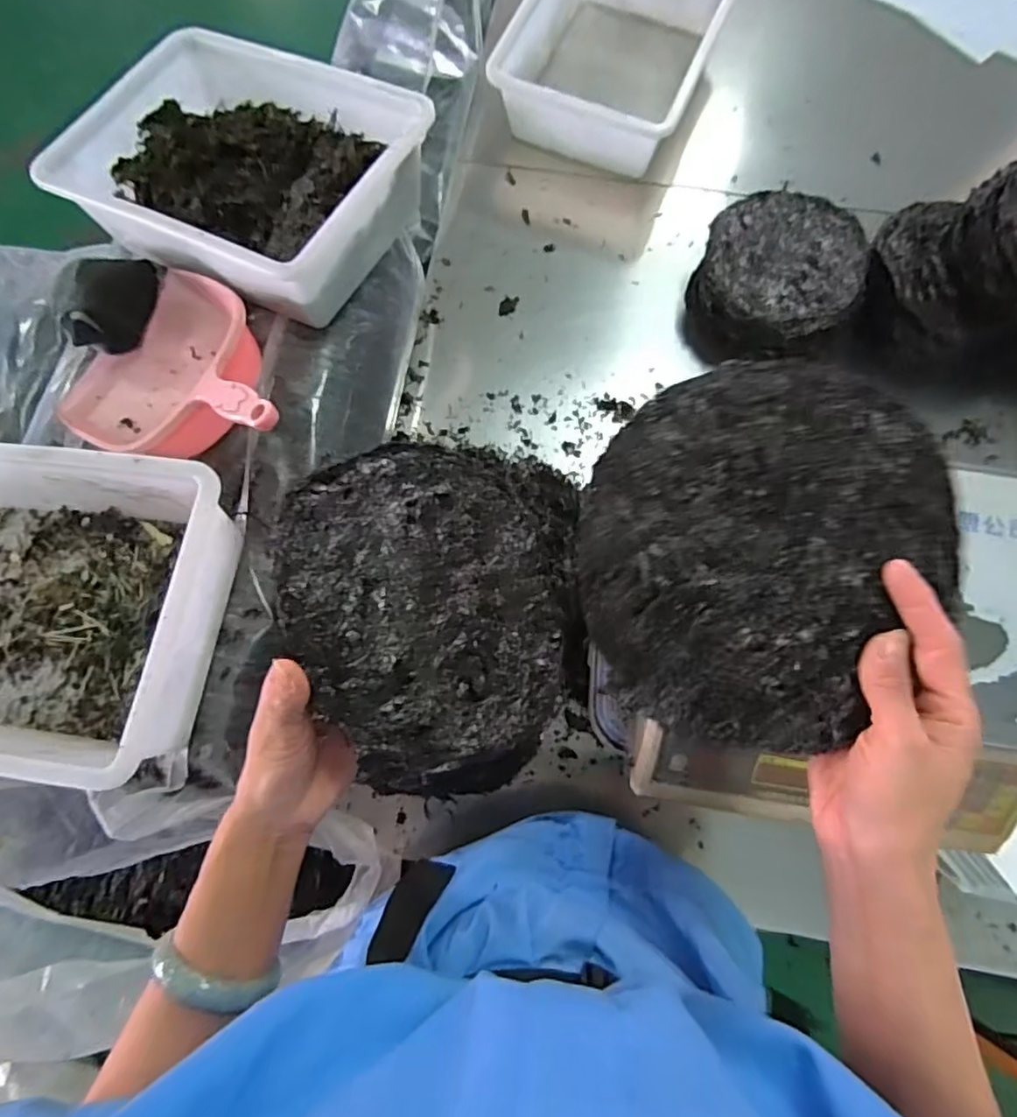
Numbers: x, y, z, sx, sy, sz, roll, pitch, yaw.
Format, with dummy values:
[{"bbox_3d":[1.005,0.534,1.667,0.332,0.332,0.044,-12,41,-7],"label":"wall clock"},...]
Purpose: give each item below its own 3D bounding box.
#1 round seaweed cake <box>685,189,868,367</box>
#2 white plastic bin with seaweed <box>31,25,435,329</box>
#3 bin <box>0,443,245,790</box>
[{"bbox_3d":[0.357,-0.376,0.838,0.195,0.103,0.203,0,76,1],"label":"round seaweed cake"},{"bbox_3d":[-0.292,-0.441,0.696,0.338,0.112,0.263,28,78,8],"label":"white plastic bin with seaweed"},{"bbox_3d":[-0.448,0.041,0.581,0.351,0.127,0.276,9,76,3],"label":"bin"}]

